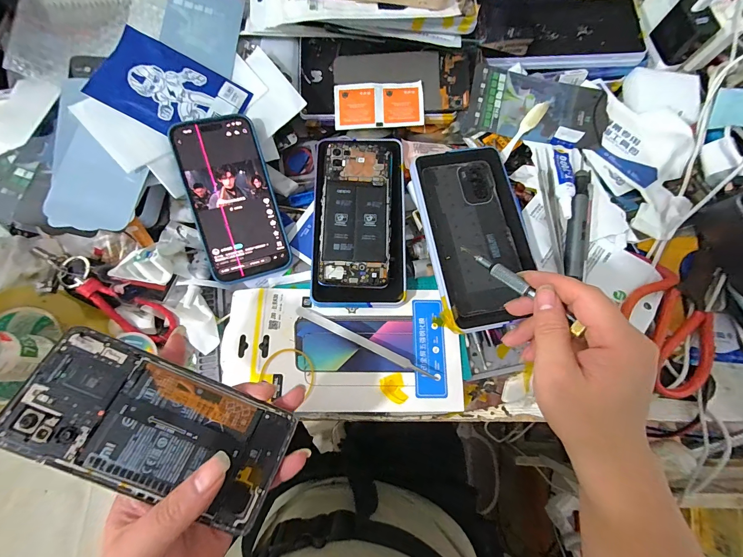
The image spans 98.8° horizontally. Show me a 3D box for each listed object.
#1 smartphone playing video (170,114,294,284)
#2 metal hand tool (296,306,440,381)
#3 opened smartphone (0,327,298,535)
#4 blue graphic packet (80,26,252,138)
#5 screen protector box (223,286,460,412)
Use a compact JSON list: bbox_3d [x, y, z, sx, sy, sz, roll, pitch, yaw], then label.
[{"bbox_3d":[-0.141,-0.082,0.328,0.082,0.007,0.163,-17,95,-13],"label":"smartphone playing video"},{"bbox_3d":[-0.007,0.065,0.320,0.153,0.008,0.010,25,75,10],"label":"metal hand tool"},{"bbox_3d":[-0.137,0.096,0.205,0.160,0.011,0.075,23,74,-7],"label":"opened smartphone"},{"bbox_3d":[-0.205,-0.189,0.322,0.130,0.006,0.088,27,76,-6],"label":"blue graphic packet"},{"bbox_3d":[-0.028,0.071,0.319,0.230,0.014,0.116,1,74,-1],"label":"screen protector box"}]

